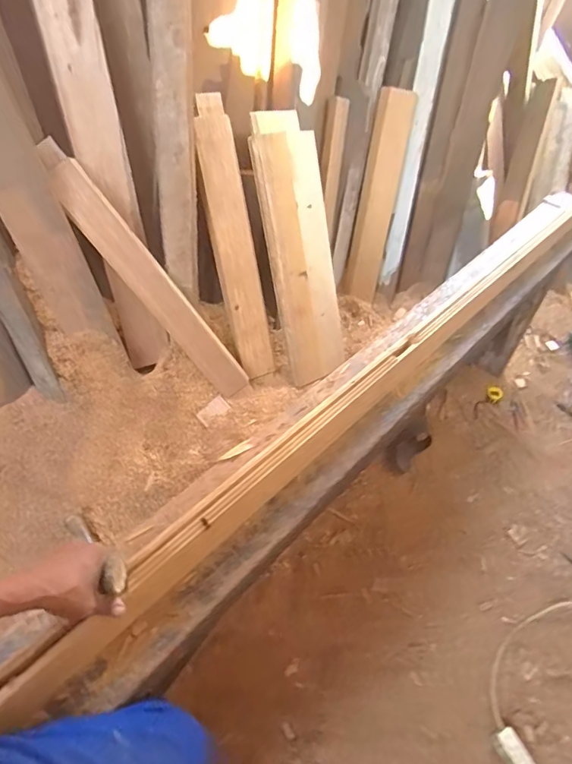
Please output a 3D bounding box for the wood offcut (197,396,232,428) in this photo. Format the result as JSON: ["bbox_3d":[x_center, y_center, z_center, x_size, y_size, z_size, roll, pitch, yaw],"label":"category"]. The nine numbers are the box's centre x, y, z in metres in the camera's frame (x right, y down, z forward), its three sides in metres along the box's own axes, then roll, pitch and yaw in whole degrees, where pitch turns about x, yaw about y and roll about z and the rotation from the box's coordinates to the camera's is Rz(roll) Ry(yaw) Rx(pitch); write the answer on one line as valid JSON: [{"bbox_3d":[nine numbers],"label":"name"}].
[{"bbox_3d":[-0.186,0.075,1.226,0.085,0.010,0.045,-41,89,-25],"label":"wood offcut"}]

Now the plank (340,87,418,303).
[{"bbox_3d":[0.316,-0.620,1.652,0.134,0.669,0.027,5,30,-7],"label":"plank"}]

